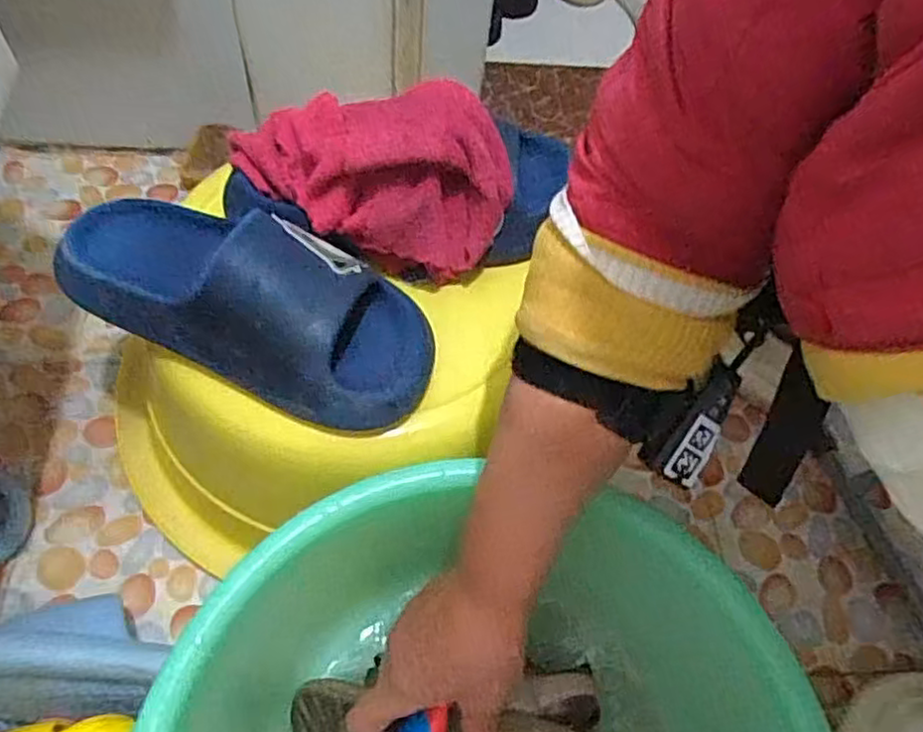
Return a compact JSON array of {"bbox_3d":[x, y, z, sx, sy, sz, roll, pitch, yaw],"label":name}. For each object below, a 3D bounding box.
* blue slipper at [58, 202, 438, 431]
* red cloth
[{"bbox_3d":[-0.143,-0.055,0.457,0.267,0.069,0.114,22,58,7],"label":"blue slipper"},{"bbox_3d":[-0.072,-0.157,0.498,0.215,0.097,0.114,25,59,9],"label":"red cloth"}]

